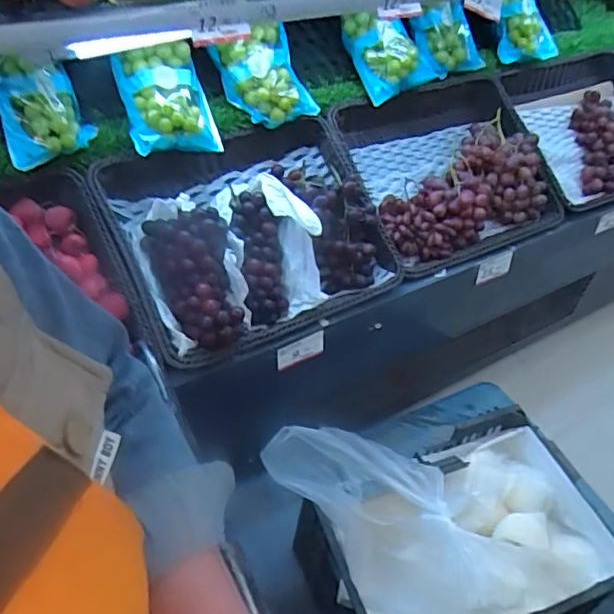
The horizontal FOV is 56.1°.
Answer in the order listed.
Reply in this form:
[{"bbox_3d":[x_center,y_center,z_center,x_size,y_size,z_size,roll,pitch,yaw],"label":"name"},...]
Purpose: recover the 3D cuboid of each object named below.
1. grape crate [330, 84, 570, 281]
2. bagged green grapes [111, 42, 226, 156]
[{"bbox_3d":[0.315,-0.327,1.327,0.531,0.150,0.461,-19,72,-26],"label":"grape crate"},{"bbox_3d":[-0.257,-0.376,1.038,0.155,0.214,0.070,-16,5,-28],"label":"bagged green grapes"}]

